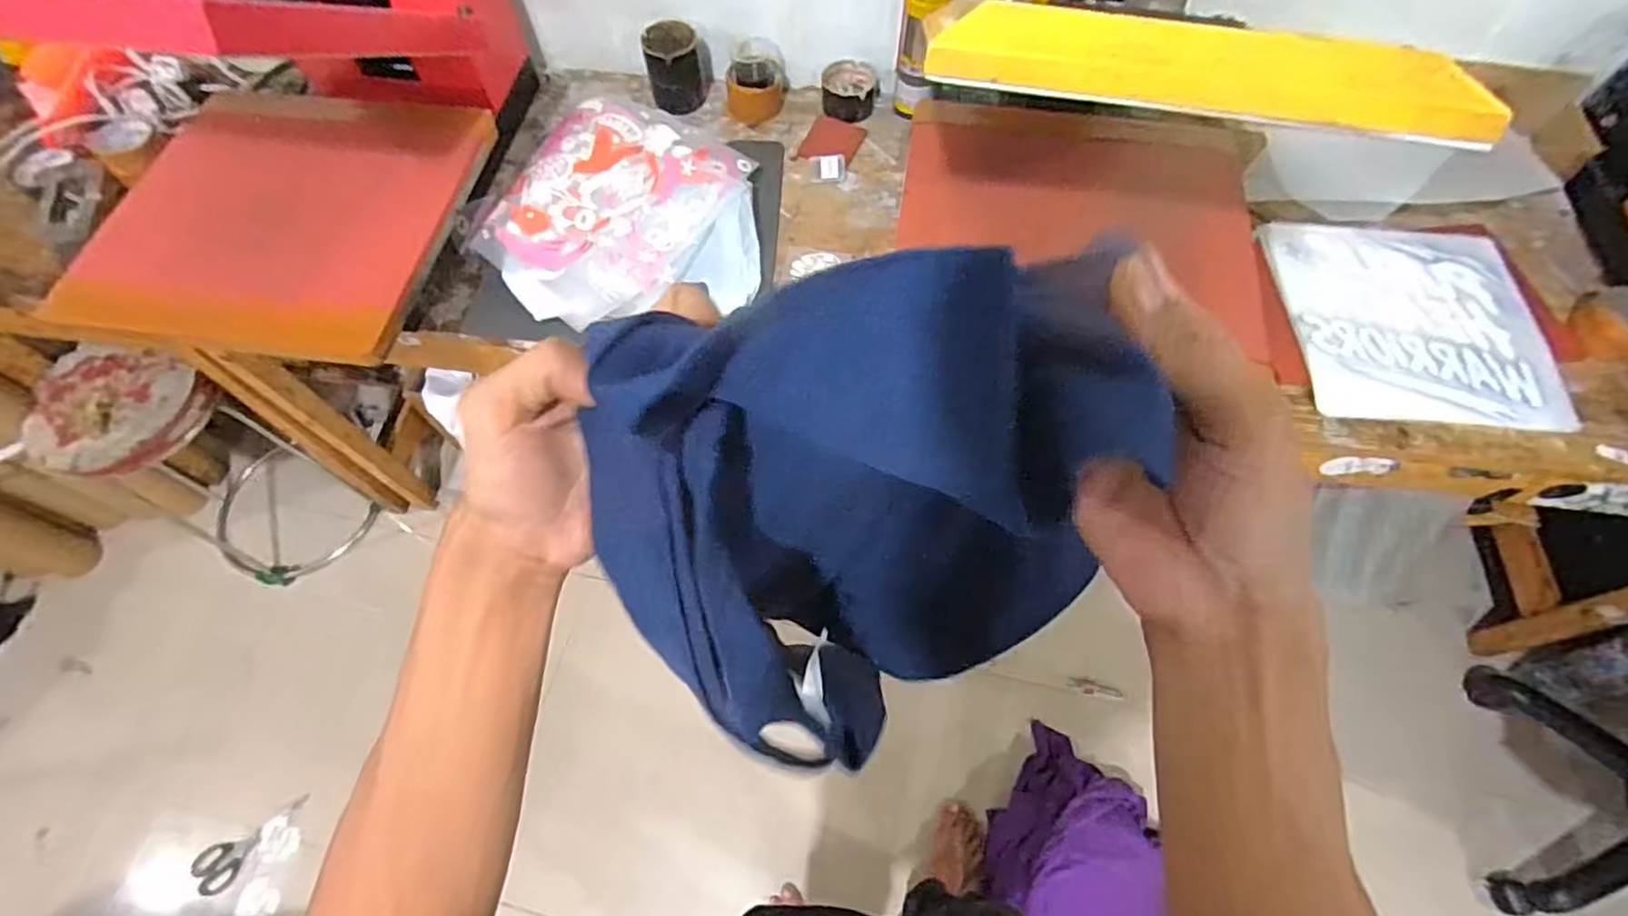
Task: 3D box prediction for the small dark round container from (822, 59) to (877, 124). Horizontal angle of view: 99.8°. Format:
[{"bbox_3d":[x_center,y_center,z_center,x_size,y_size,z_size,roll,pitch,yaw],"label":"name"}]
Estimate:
[{"bbox_3d":[0.054,-0.572,1.066,0.081,0.043,0.084,0,62,1],"label":"small dark round container"}]

